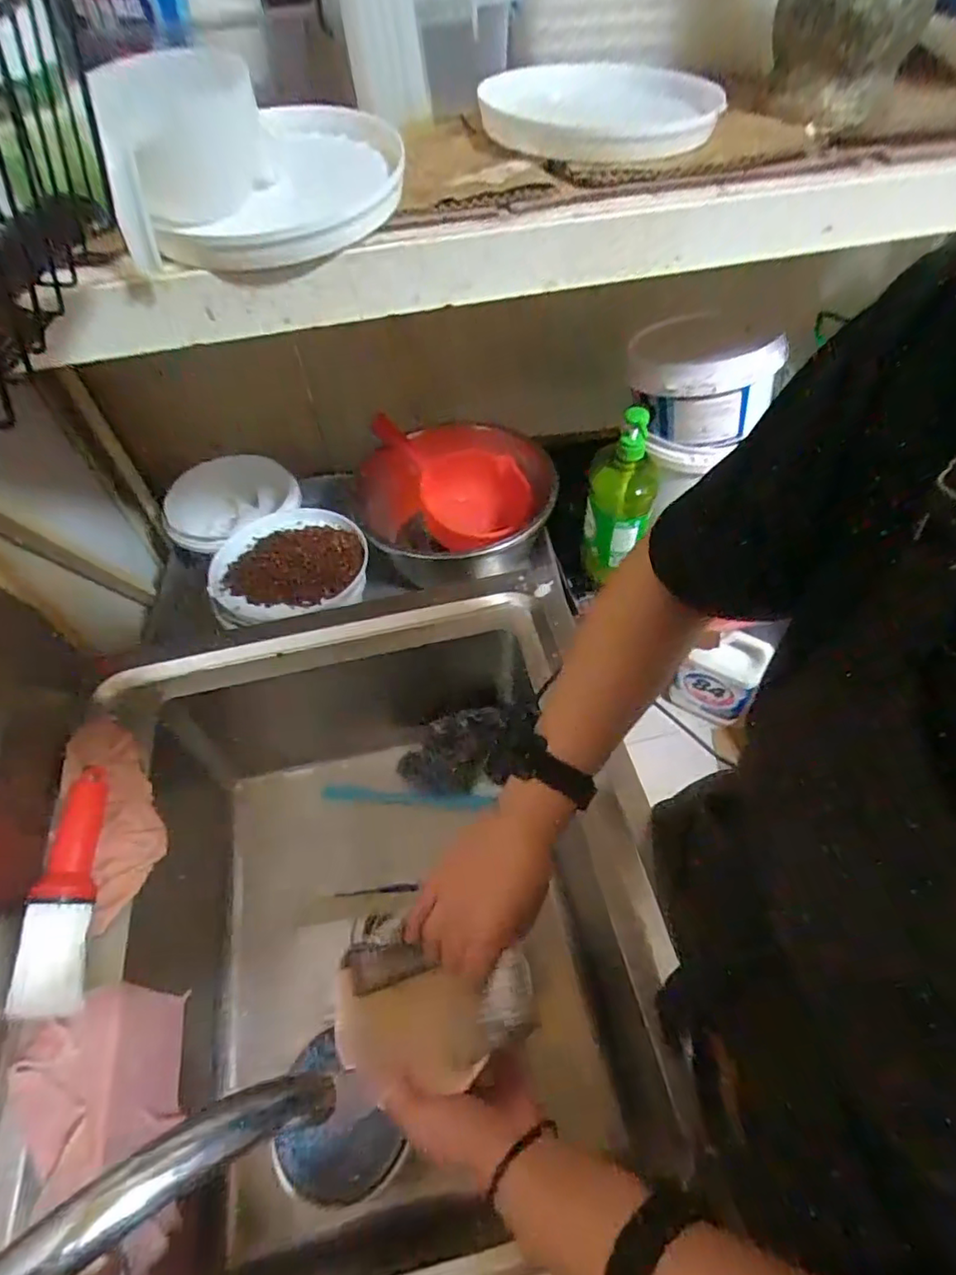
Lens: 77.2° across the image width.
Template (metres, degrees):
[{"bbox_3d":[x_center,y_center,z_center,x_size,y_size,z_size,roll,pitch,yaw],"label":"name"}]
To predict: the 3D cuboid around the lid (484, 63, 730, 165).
[{"bbox_3d":[0.107,-0.475,0.531,0.201,0.033,0.210,-1,53,3],"label":"lid"}]

